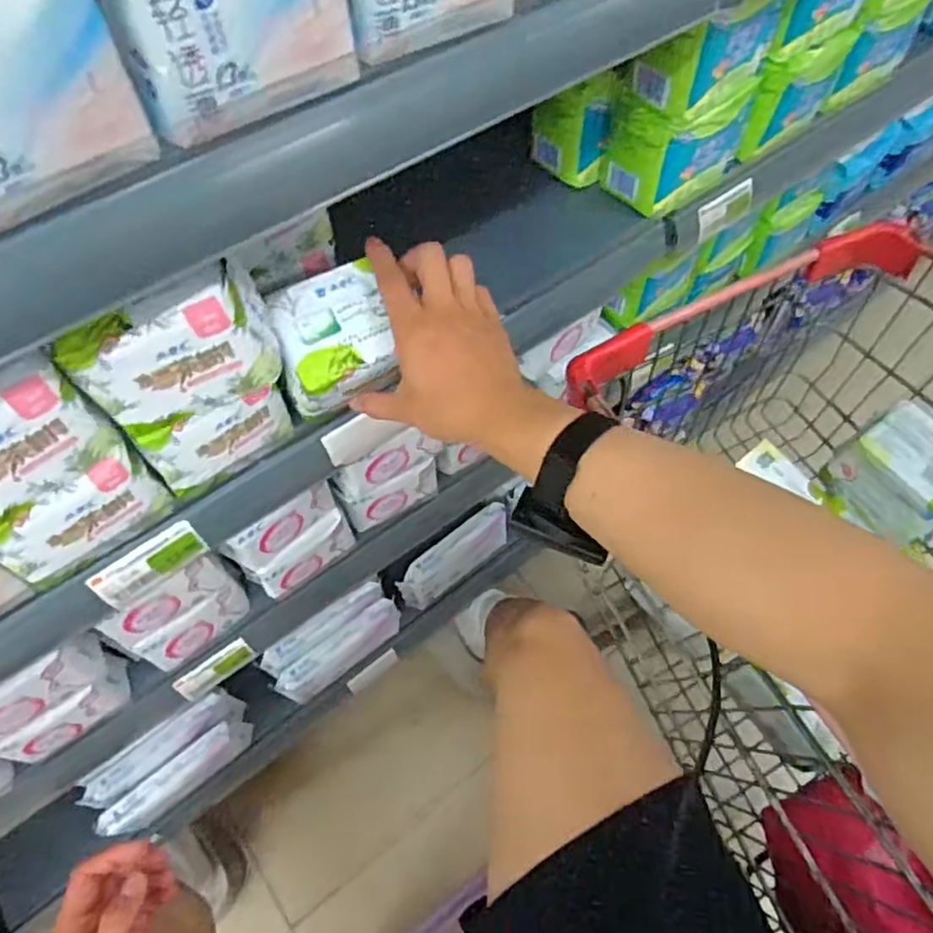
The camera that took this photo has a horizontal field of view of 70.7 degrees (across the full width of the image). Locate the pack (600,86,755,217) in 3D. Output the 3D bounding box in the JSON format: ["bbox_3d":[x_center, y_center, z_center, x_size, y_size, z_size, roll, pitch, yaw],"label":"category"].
[{"bbox_3d":[0.203,-0.316,0.632,0.123,0.088,0.076,-34,67,-18],"label":"pack"}]

